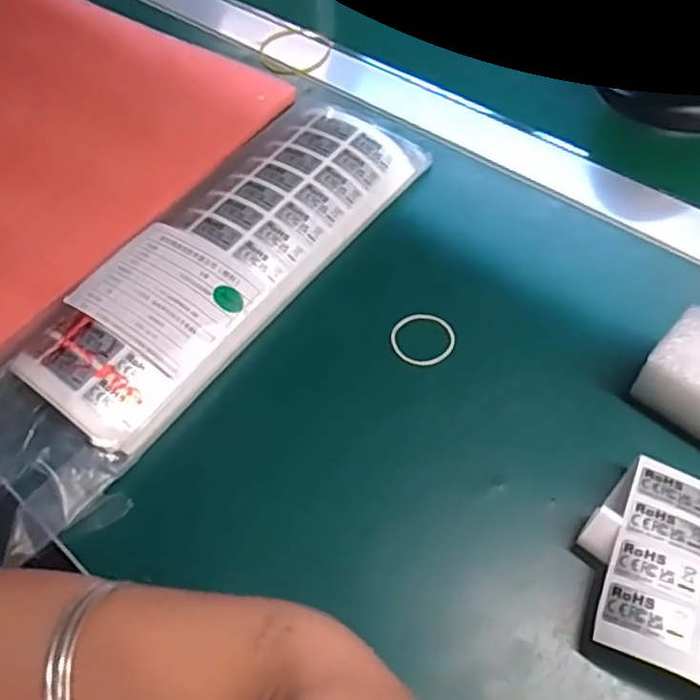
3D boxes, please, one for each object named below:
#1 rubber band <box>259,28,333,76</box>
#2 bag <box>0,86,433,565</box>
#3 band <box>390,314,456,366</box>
[{"bbox_3d":[-0.044,-0.248,0.517,0.064,0.008,0.063,0,57,0],"label":"rubber band"},{"bbox_3d":[-0.097,-0.042,0.369,0.121,0.025,0.340,30,64,22],"label":"bag"},{"bbox_3d":[0.041,-0.007,0.351,0.036,0.004,0.032,13,59,13],"label":"band"}]

